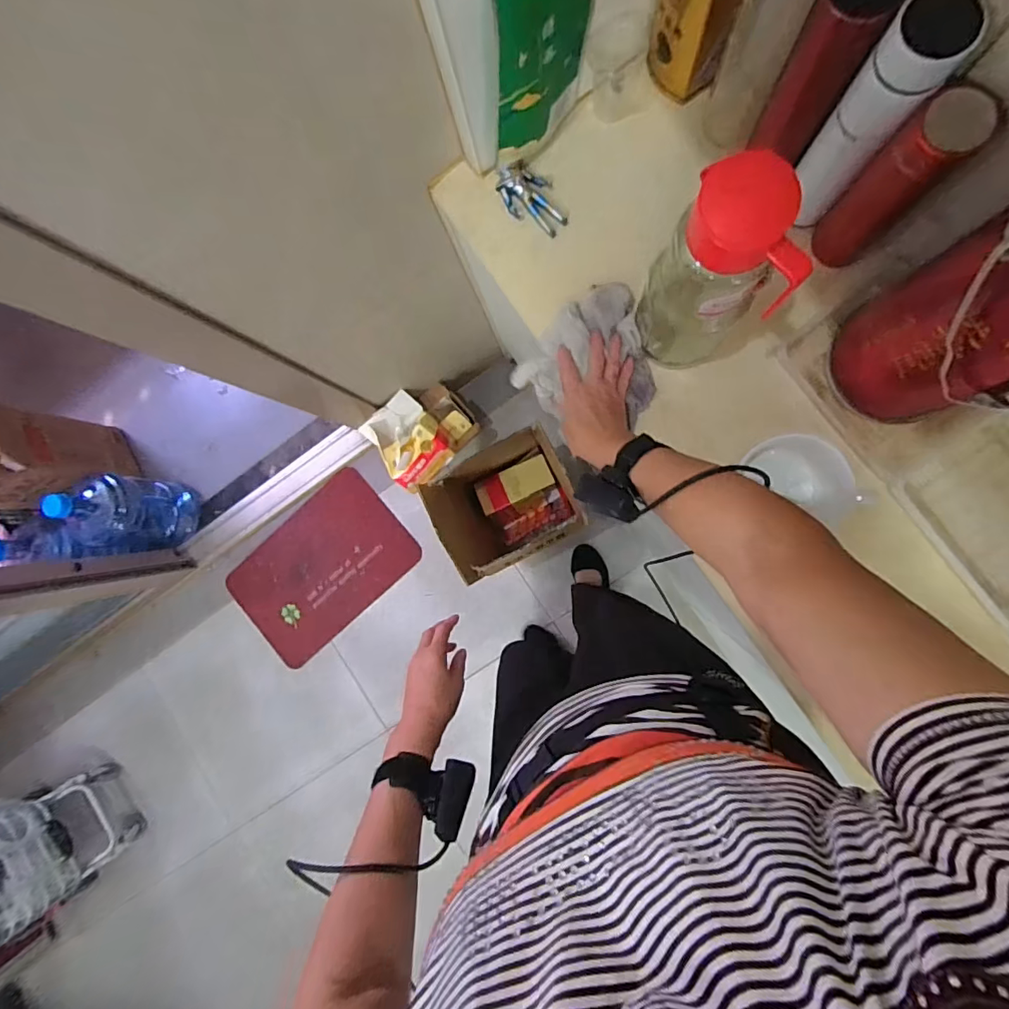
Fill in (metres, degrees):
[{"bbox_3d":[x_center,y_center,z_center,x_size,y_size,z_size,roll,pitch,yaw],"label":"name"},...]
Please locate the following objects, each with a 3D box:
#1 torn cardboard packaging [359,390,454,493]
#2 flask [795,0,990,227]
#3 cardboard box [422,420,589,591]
[{"bbox_3d":[-0.238,-0.160,1.246,0.170,0.079,0.207,-36,86,8],"label":"torn cardboard packaging"},{"bbox_3d":[0.347,-0.367,0.487,0.058,0.214,0.062,27,95,7],"label":"flask"},{"bbox_3d":[0.009,0.001,1.161,0.264,0.454,0.255,-26,87,8],"label":"cardboard box"}]

